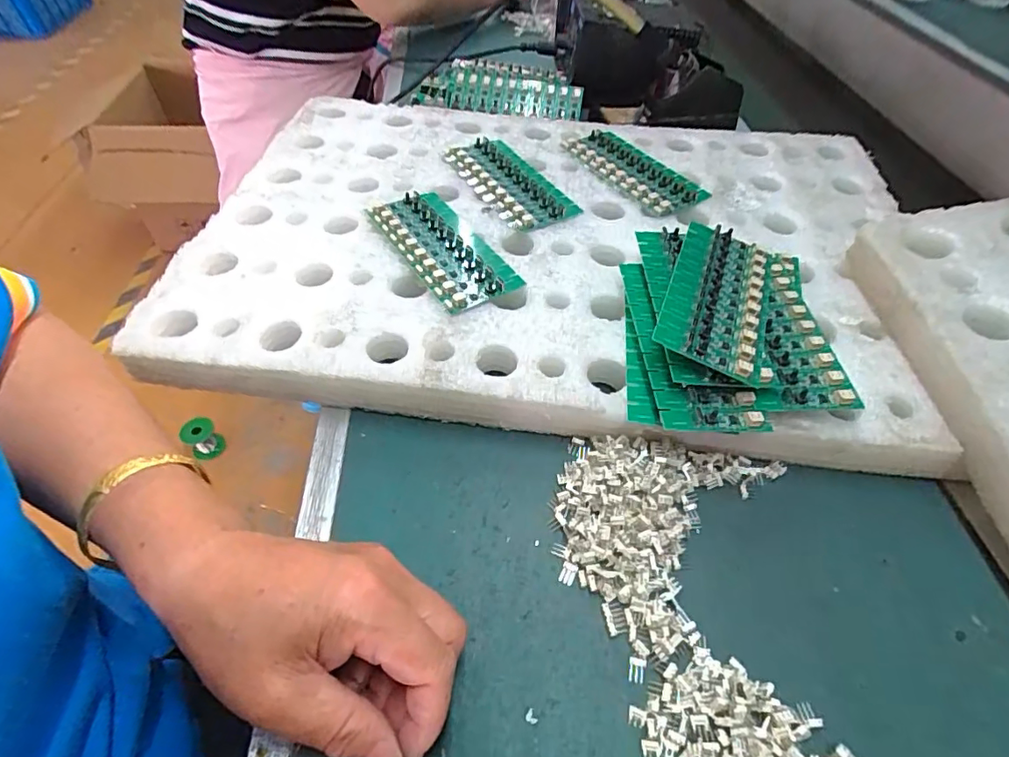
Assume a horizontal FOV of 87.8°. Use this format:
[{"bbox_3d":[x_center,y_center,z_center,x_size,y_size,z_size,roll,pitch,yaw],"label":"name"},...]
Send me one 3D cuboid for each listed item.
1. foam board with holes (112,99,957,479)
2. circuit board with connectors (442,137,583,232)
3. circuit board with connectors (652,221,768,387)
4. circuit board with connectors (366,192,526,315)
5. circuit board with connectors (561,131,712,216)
[{"bbox_3d":[0.044,-0.112,0.431,0.544,0.051,0.369,6,49,3],"label":"foam board with holes"},{"bbox_3d":[0.002,-0.174,0.459,0.066,0.011,0.139,-23,54,-21],"label":"circuit board with connectors"},{"bbox_3d":[0.135,-0.055,0.332,0.062,0.007,0.136,22,50,5],"label":"circuit board with connectors"},{"bbox_3d":[-0.048,-0.101,0.394,0.061,0.011,0.134,-25,55,-22],"label":"circuit board with connectors"},{"bbox_3d":[0.116,-0.190,0.477,0.059,0.009,0.135,-27,56,-23],"label":"circuit board with connectors"}]

